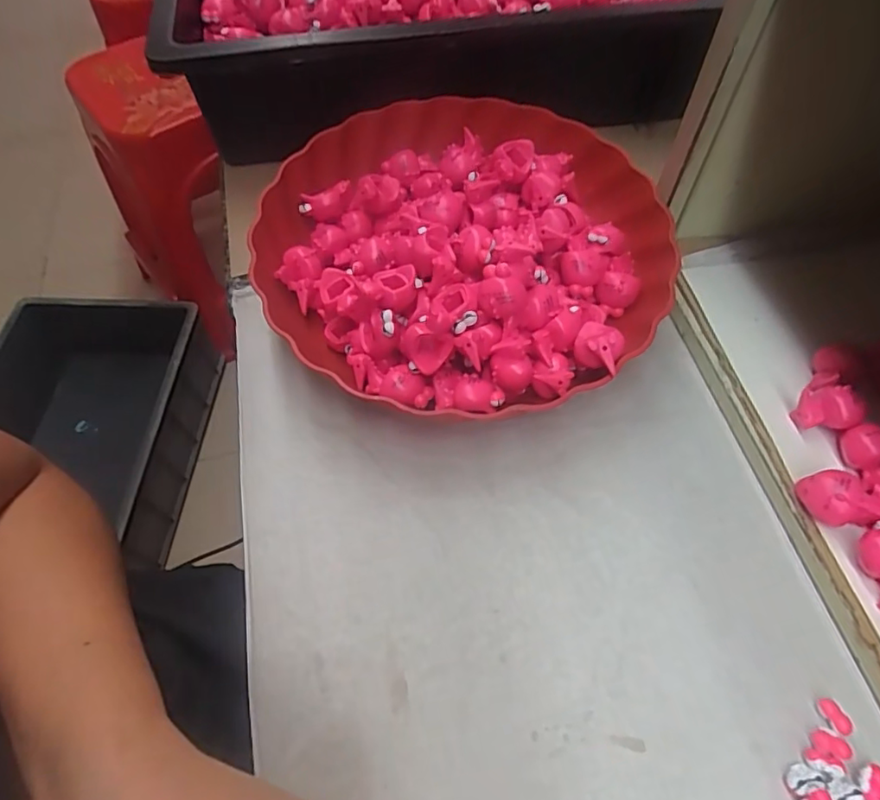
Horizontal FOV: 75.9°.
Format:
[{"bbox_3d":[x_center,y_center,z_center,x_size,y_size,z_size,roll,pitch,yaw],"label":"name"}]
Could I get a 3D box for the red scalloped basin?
[{"bbox_3d":[0.013,-0.098,0.350,0.237,0.069,0.235,0,58,0],"label":"red scalloped basin"}]

